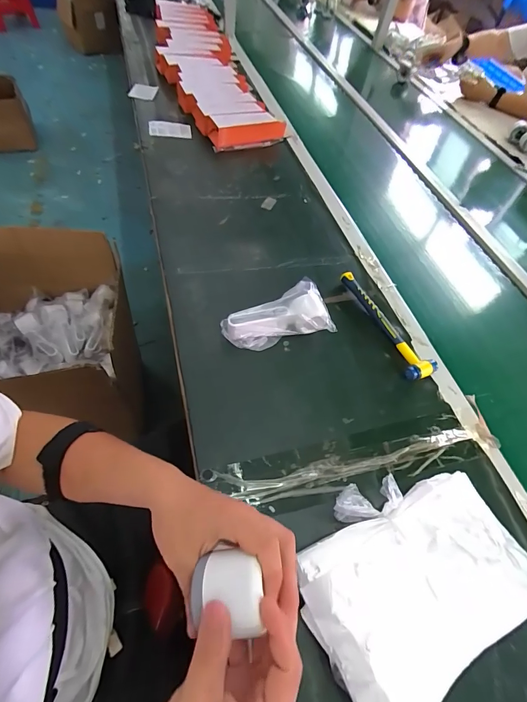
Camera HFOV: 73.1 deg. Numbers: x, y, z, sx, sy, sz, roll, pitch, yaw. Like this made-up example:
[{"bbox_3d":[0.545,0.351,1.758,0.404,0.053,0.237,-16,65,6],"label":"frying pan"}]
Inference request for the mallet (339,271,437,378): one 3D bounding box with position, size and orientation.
[{"bbox_3d":[0.222,-0.054,0.638,0.062,0.026,0.238,-14,59,-18],"label":"mallet"}]

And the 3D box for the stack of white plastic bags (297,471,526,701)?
[{"bbox_3d":[0.159,0.248,0.401,0.246,0.069,0.197,-27,63,-24],"label":"stack of white plastic bags"}]

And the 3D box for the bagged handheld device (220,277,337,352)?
[{"bbox_3d":[0.017,-0.061,0.606,0.182,0.061,0.099,-7,57,-13],"label":"bagged handheld device"}]

